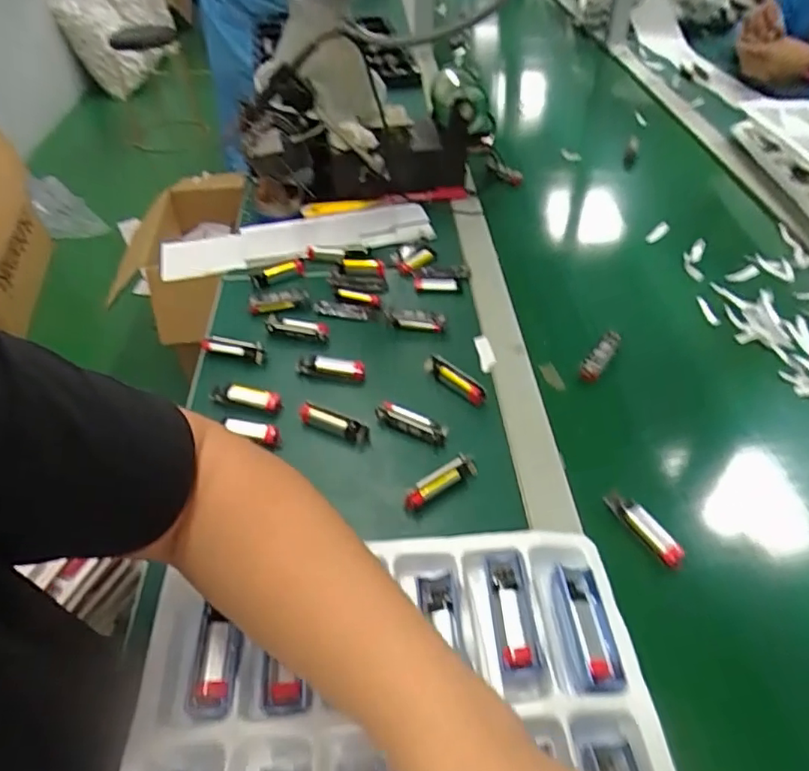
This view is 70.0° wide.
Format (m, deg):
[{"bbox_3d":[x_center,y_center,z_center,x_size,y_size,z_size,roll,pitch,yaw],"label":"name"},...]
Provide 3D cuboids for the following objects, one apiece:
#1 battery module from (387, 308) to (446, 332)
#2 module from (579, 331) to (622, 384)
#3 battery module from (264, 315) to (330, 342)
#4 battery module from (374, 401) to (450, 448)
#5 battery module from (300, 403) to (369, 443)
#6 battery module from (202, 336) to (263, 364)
[{"bbox_3d":[0.011,-0.070,0.620,0.066,0.019,0.016,12,47,11],"label":"battery module"},{"bbox_3d":[0.200,-0.031,0.587,0.018,0.016,0.066,28,65,29],"label":"module"},{"bbox_3d":[-0.113,-0.062,0.608,0.065,0.011,0.020,10,44,-4],"label":"battery module"},{"bbox_3d":[0.006,0.034,0.520,0.067,0.019,0.016,22,50,21],"label":"battery module"},{"bbox_3d":[-0.063,0.035,0.519,0.066,0.022,0.018,21,50,19],"label":"battery module"},{"bbox_3d":[-0.173,-0.038,0.586,0.063,0.016,0.018,10,47,10],"label":"battery module"}]

